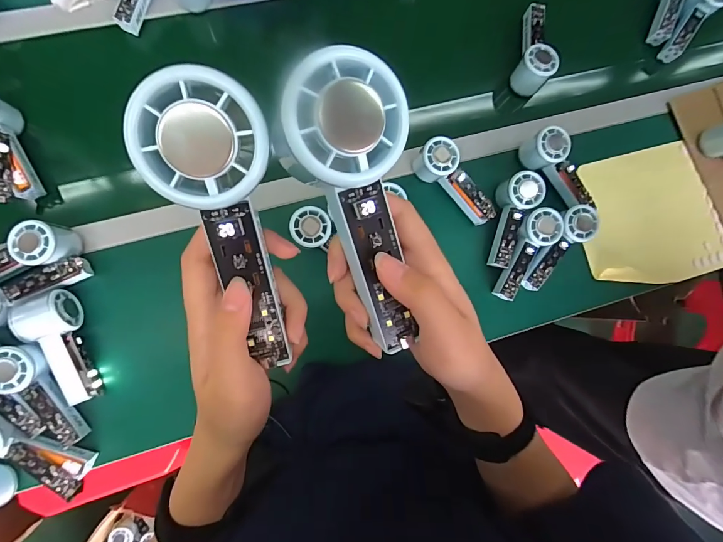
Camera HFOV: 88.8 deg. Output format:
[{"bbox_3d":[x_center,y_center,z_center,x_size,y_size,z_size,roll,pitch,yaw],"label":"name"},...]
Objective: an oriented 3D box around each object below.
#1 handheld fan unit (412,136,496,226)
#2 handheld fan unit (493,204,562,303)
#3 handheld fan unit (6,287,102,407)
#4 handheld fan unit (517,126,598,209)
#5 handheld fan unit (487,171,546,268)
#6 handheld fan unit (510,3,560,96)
[{"bbox_3d":[0.151,-0.140,0.582,0.151,0.055,0.053,44,81,-1],"label":"handheld fan unit"},{"bbox_3d":[0.259,-0.025,0.579,0.052,0.028,0.154,27,98,-4],"label":"handheld fan unit"},{"bbox_3d":[-0.406,0.107,0.501,0.061,0.046,0.150,-21,88,-9],"label":"handheld fan unit"},{"bbox_3d":[0.321,-0.163,0.601,0.053,0.052,0.137,-28,89,-9],"label":"handheld fan unit"},{"bbox_3d":[0.243,-0.081,0.593,0.057,0.050,0.154,13,95,-6],"label":"handheld fan unit"},{"bbox_3d":[0.297,-0.380,0.628,0.051,0.063,0.154,14,83,-6],"label":"handheld fan unit"}]

